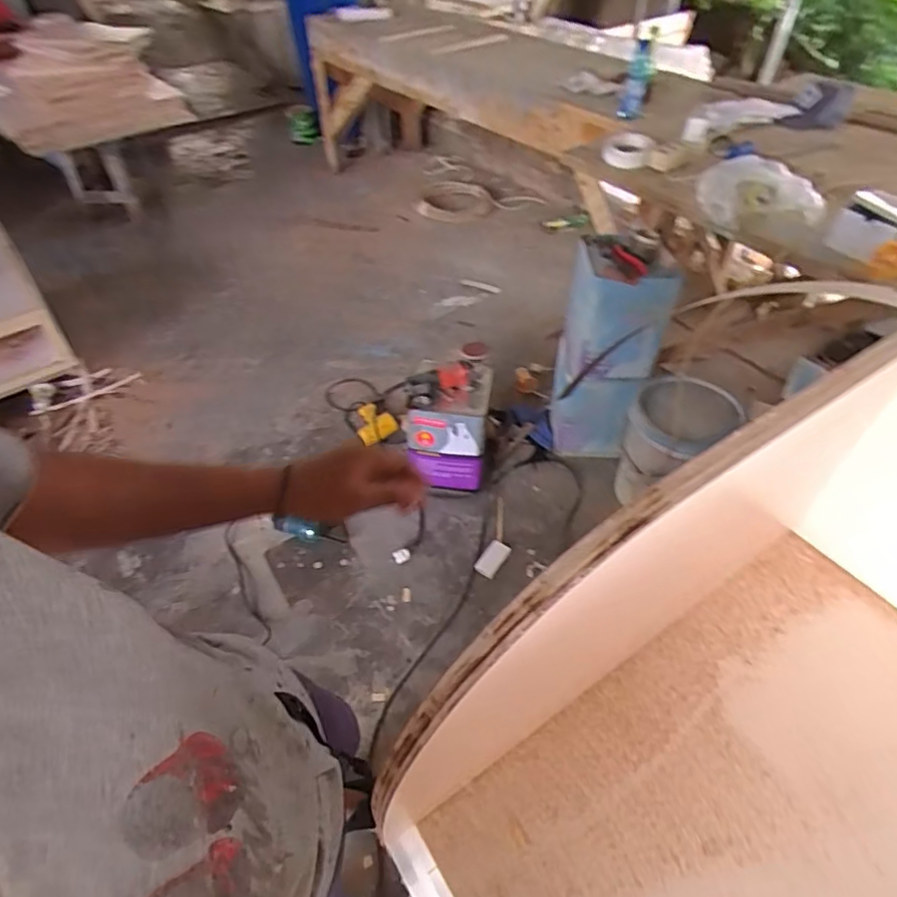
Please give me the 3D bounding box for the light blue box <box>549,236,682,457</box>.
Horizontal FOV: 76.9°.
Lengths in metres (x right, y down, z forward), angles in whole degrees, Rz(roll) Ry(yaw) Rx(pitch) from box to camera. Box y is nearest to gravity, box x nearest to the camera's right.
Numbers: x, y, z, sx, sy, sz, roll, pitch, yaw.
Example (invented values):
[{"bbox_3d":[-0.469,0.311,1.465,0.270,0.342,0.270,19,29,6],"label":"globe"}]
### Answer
[{"bbox_3d":[0.487,-0.283,1.762,0.272,0.686,0.223,9,48,9],"label":"light blue box"}]

